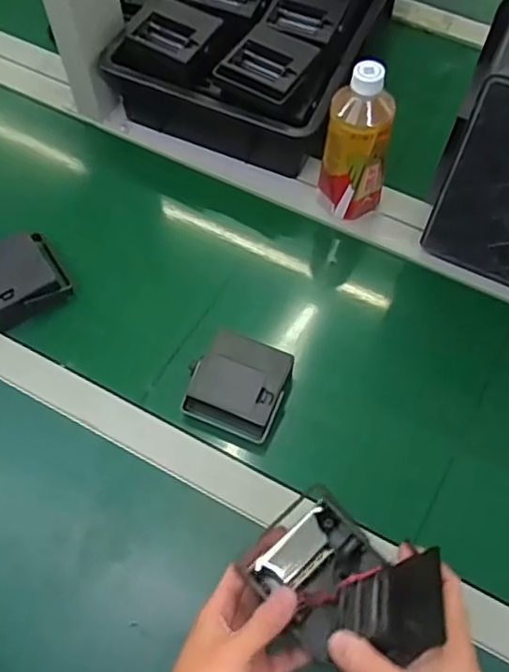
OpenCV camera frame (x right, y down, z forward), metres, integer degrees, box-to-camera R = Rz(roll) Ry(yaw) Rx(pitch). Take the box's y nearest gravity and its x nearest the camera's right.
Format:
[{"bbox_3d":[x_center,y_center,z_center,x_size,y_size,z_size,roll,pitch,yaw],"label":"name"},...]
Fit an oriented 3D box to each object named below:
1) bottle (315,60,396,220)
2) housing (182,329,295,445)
[{"bbox_3d":[0.110,-0.200,0.666,0.063,0.185,0.059,-25,66,-12],"label":"bottle"},{"bbox_3d":[-0.018,0.051,0.619,0.093,0.049,0.084,23,65,11],"label":"housing"}]

